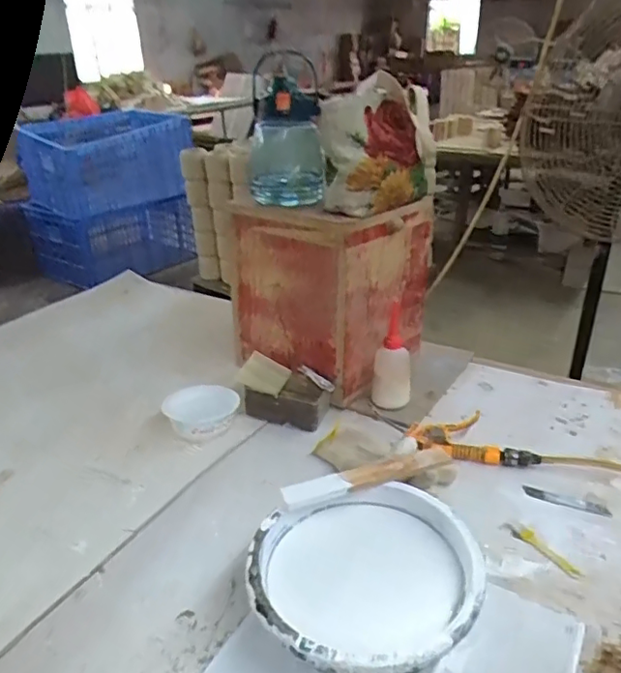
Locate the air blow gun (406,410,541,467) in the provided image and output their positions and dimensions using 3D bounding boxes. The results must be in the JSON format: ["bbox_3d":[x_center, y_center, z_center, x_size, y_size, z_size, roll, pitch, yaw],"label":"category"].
[{"bbox_3d":[0.235,0.148,0.841,0.175,0.023,0.092,4,29,9],"label":"air blow gun"}]

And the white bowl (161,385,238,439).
[{"bbox_3d":[-0.165,0.117,0.879,0.107,0.050,0.099,1,28,4],"label":"white bowl"}]

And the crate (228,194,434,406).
[{"bbox_3d":[0.036,-0.090,1.014,0.278,0.300,0.249,20,35,34],"label":"crate"}]

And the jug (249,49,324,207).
[{"bbox_3d":[-0.043,-0.334,0.930,0.113,0.214,0.140,-5,27,-5],"label":"jug"}]

